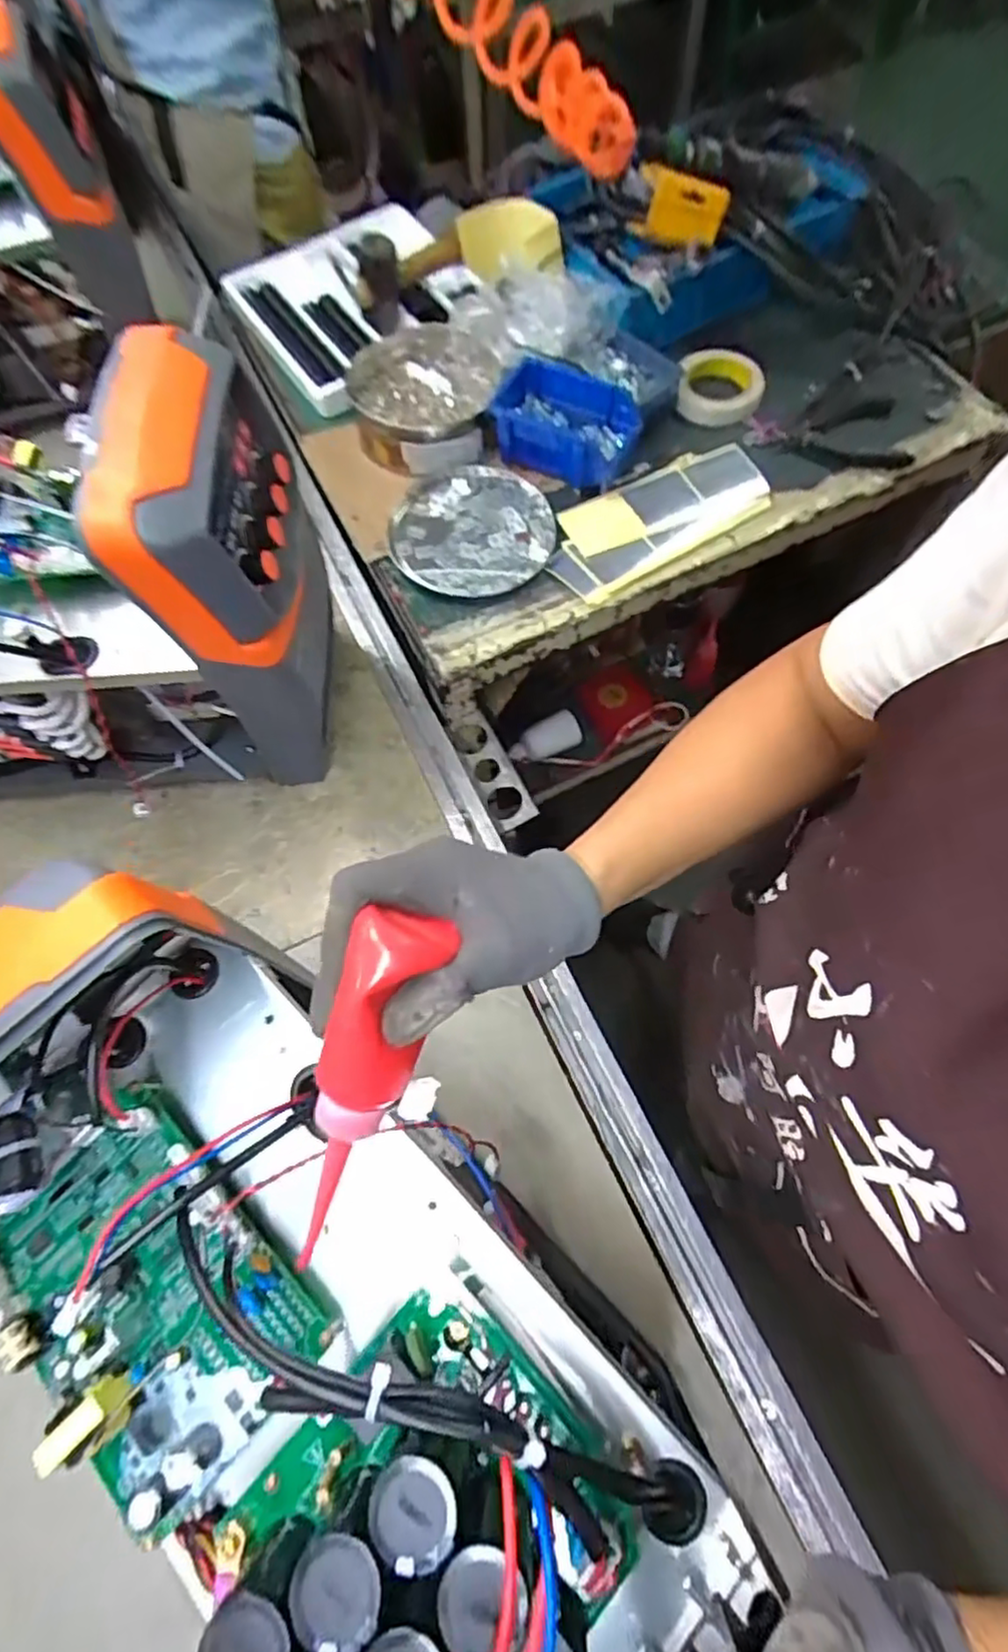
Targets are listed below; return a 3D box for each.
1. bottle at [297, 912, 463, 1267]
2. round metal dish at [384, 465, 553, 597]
[{"bbox_3d":[-0.060,0.110,0.282,0.037,0.035,0.147,17,96,10],"label":"bottle"},{"bbox_3d":[-0.035,-0.343,0.771,0.180,0.032,0.187,-1,67,2],"label":"round metal dish"}]

